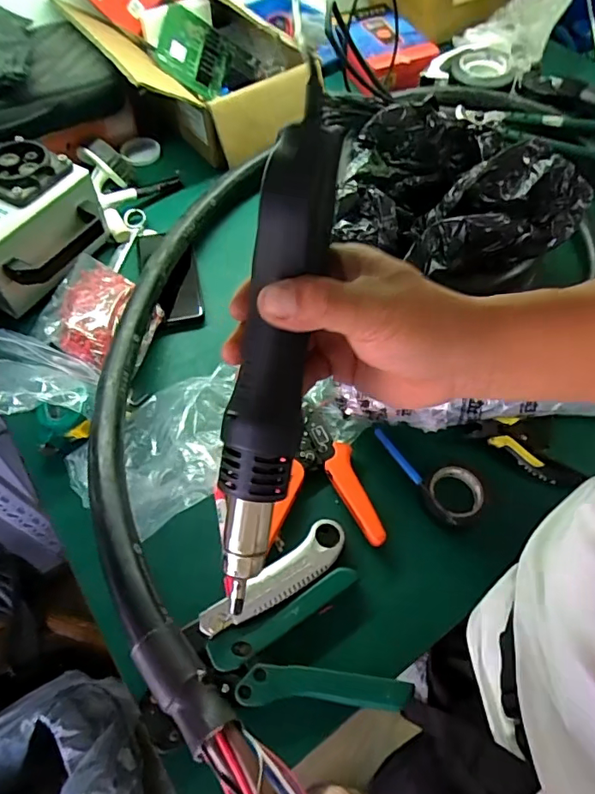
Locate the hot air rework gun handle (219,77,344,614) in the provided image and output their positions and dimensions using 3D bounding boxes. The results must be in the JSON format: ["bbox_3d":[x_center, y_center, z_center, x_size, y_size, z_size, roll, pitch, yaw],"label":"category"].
[{"bbox_3d":[-0.012,-0.019,0.255,0.034,0.029,0.238,10,96,5],"label":"hot air rework gun handle"}]

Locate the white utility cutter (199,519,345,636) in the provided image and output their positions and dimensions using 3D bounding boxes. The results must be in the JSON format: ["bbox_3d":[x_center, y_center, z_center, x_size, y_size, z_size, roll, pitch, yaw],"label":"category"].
[{"bbox_3d":[-0.018,0.165,0.459,0.149,0.010,0.036,-34,64,-19],"label":"white utility cutter"}]

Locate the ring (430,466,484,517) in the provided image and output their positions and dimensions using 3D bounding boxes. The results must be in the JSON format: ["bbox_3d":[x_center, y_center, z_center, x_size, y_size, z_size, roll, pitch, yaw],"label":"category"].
[{"bbox_3d":[0.160,0.097,0.512,0.051,0.018,0.051,0,58,0],"label":"ring"}]

